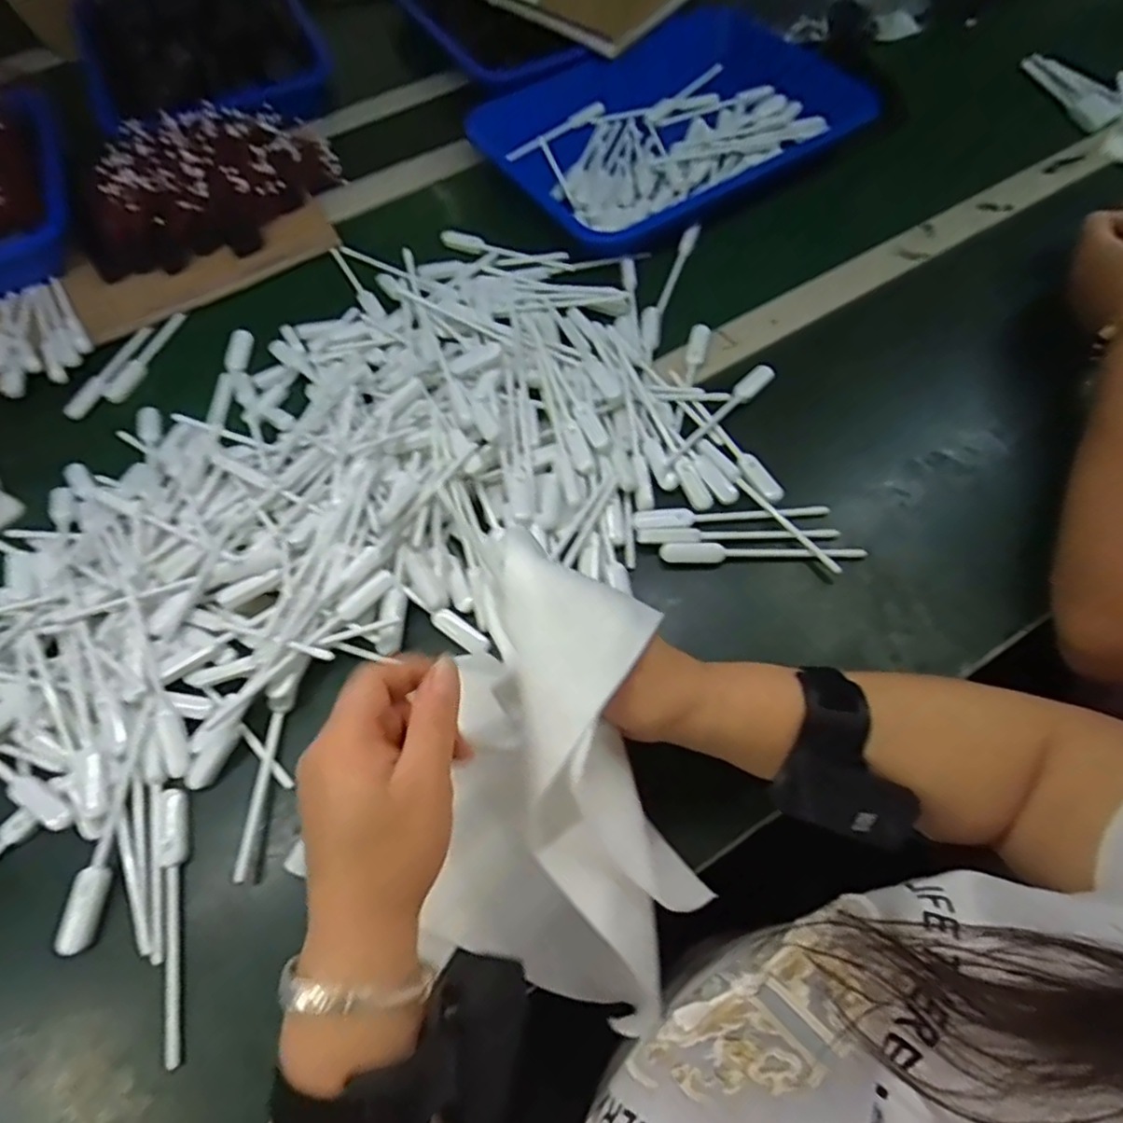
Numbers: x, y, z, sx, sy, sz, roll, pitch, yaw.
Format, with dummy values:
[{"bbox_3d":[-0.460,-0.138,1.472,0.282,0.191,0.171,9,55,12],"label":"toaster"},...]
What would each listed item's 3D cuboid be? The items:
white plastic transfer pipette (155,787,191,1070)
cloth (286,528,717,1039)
[{"bbox_3d":[-0.224,0.204,0.378,0.017,0.013,0.140,-12,63,-4],"label":"white plastic transfer pipette"},{"bbox_3d":[0.010,0.116,0.351,0.133,0.127,0.200,8,63,7],"label":"cloth"}]

